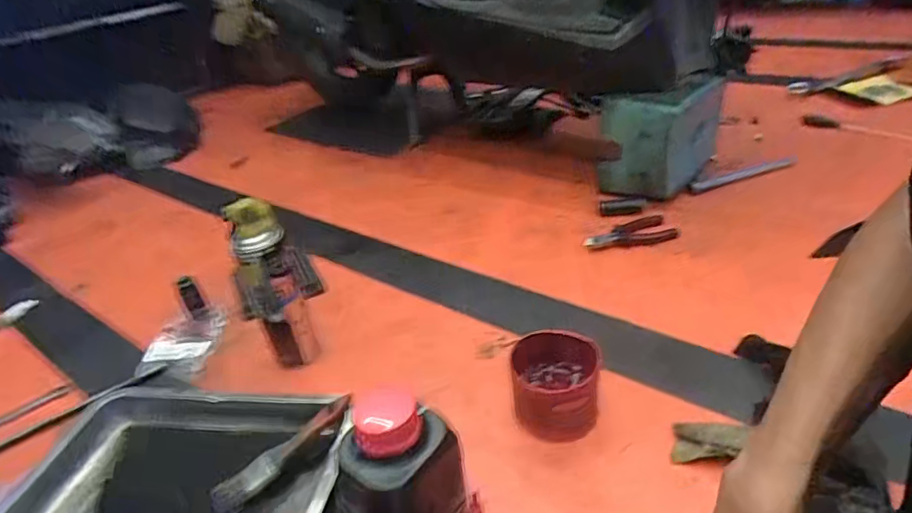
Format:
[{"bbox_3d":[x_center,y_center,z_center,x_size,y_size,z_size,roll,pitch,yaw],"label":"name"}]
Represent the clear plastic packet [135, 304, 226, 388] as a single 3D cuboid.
[{"bbox_3d":[-0.412,0.132,0.807,0.103,0.034,0.143,-3,33,7],"label":"clear plastic packet"}]

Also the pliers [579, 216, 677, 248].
[{"bbox_3d":[0.299,-0.039,0.918,0.168,0.022,0.057,-16,34,-12],"label":"pliers"}]

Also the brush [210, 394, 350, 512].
[{"bbox_3d":[-0.193,0.217,0.595,0.172,0.012,0.045,-38,42,-19],"label":"brush"}]

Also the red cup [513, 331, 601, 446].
[{"bbox_3d":[0.113,0.148,0.604,0.095,0.086,0.092,-5,33,4],"label":"red cup"}]

